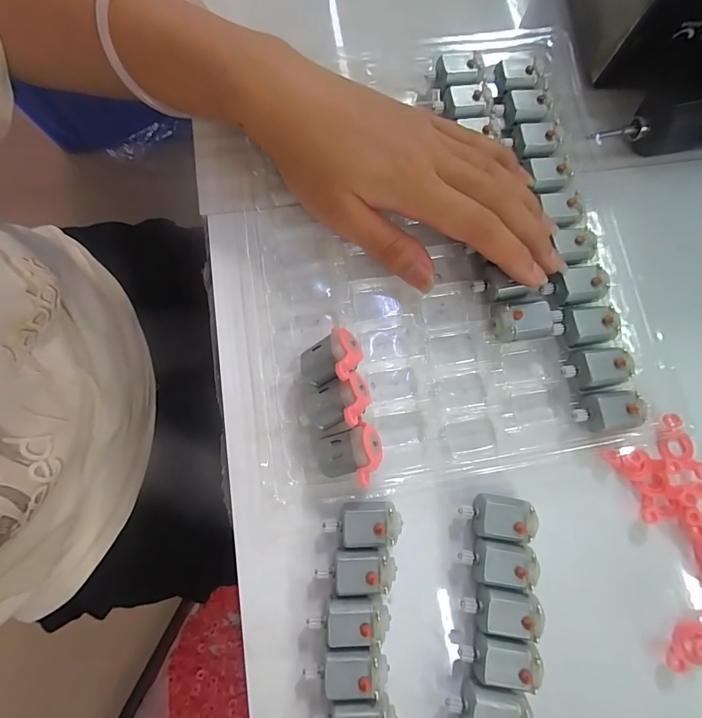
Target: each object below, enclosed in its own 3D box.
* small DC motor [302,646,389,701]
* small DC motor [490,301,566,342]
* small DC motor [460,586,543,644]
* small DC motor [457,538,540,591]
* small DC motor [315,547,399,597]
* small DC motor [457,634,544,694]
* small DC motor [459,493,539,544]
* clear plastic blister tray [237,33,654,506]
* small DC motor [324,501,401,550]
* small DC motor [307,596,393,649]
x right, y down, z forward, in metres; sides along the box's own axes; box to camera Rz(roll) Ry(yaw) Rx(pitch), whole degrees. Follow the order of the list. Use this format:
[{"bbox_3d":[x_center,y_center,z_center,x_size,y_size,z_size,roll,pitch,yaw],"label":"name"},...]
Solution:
[{"bbox_3d":[-0.002,0.133,0.168,0.033,0.016,0.018,5,78,-2],"label":"small DC motor"},{"bbox_3d":[0.092,-0.019,0.202,0.036,0.012,0.019,-2,79,-3],"label":"small DC motor"},{"bbox_3d":[0.067,0.113,0.176,0.032,0.015,0.019,8,78,-1],"label":"small DC motor"},{"bbox_3d":[0.067,0.094,0.180,0.032,0.017,0.018,5,78,-2],"label":"small DC motor"},{"bbox_3d":[0.003,0.095,0.177,0.034,0.015,0.018,3,80,0],"label":"small DC motor"},{"bbox_3d":[0.065,0.132,0.171,0.032,0.013,0.019,9,78,-1],"label":"small DC motor"},{"bbox_3d":[0.069,0.075,0.185,0.030,0.016,0.019,6,78,-1],"label":"small DC motor"},{"bbox_3d":[0.041,-0.064,0.205,0.200,0.031,0.250,-7,80,-2],"label":"clear plastic blister tray"},{"bbox_3d":[0.006,0.076,0.181,0.034,0.016,0.019,0,80,-1],"label":"small DC motor"},{"bbox_3d":[-0.001,0.115,0.172,0.034,0.016,0.018,-2,79,-3],"label":"small DC motor"}]

